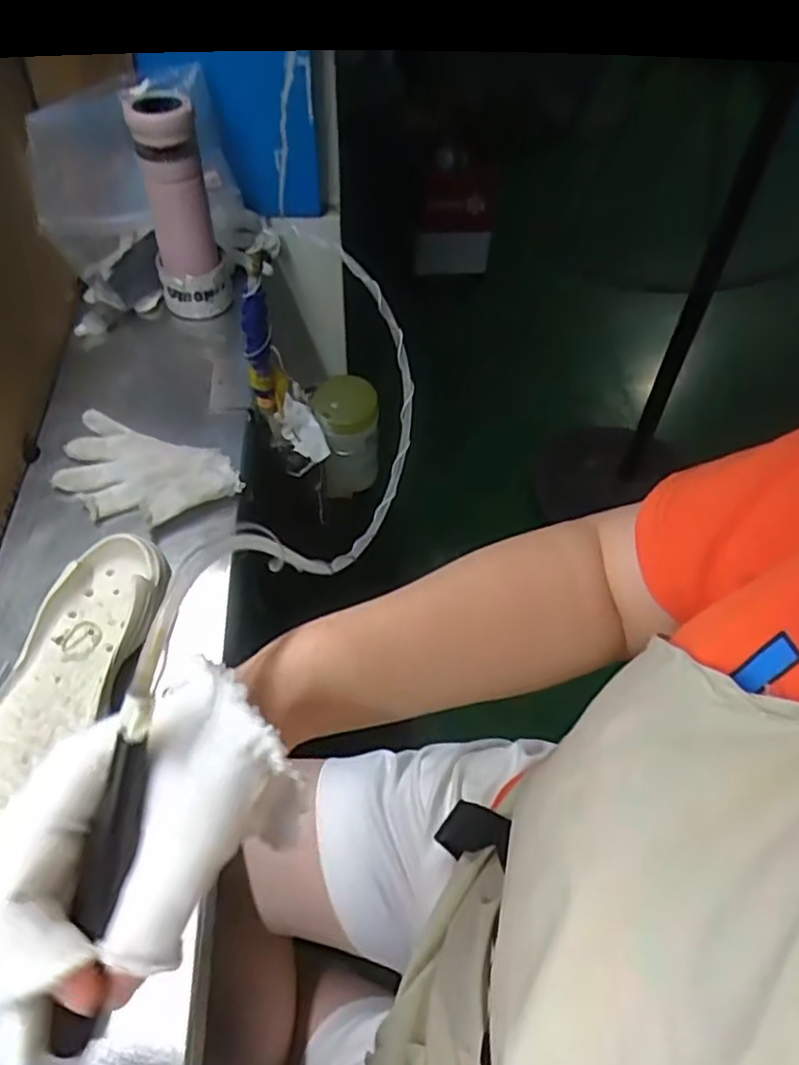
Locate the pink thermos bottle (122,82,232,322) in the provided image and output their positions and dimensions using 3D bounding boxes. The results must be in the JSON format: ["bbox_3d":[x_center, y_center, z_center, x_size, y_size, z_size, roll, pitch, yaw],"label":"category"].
[{"bbox_3d":[-0.244,-0.354,0.762,0.080,0.219,0.067,-14,55,-11],"label":"pink thermos bottle"}]

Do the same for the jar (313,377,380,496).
[{"bbox_3d":[-0.064,-0.120,0.857,0.076,0.153,0.092,-4,53,-4],"label":"jar"}]

